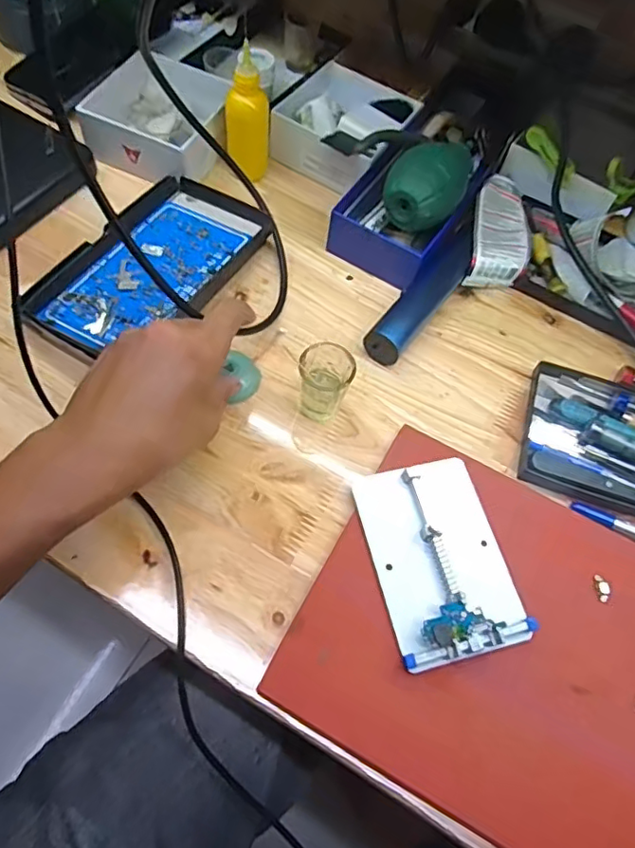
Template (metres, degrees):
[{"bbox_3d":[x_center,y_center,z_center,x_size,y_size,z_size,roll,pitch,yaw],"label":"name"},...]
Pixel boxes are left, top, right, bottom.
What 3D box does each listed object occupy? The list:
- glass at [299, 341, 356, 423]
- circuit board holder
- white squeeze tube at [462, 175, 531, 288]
[{"bbox_3d":[0.006,-0.028,0.391,0.036,0.045,0.039,2,60,-4],"label":"glass"},{"bbox_3d":[0.075,0.079,0.345,0.079,0.017,0.117,-12,67,-9],"label":"circuit board holder"},{"bbox_3d":[0.155,-0.166,0.486,0.045,0.031,0.114,12,62,1],"label":"white squeeze tube"}]

